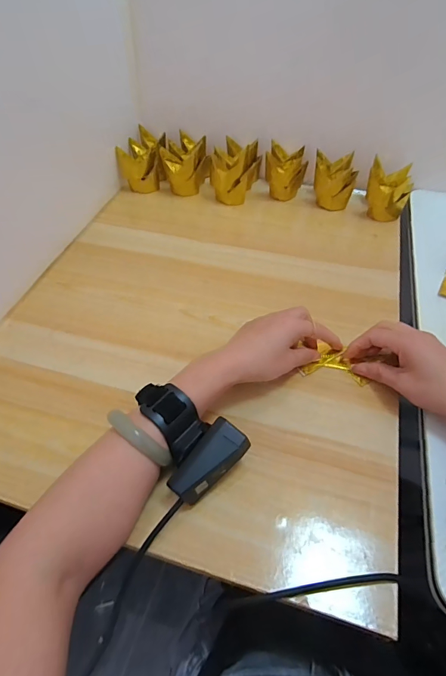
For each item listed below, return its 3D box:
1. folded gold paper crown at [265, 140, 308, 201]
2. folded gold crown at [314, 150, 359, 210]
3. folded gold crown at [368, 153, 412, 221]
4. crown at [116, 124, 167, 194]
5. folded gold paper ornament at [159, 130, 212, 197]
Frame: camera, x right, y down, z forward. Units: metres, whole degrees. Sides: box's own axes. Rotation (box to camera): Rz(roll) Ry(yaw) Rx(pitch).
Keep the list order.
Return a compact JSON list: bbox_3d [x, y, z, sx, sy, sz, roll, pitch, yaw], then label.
[{"bbox_3d":[0.103,-0.274,0.626,0.062,0.060,0.074,8,51,8],"label":"folded gold paper crown"},{"bbox_3d":[0.175,-0.246,0.603,0.065,0.060,0.061,8,51,8],"label":"folded gold crown"},{"bbox_3d":[0.252,-0.228,0.589,0.063,0.058,0.073,12,52,11],"label":"folded gold crown"},{"bbox_3d":[-0.132,-0.306,0.655,0.071,0.061,0.109,1,51,2],"label":"crown"},{"bbox_3d":[-0.063,-0.291,0.649,0.077,0.074,0.101,-12,51,-8],"label":"folded gold paper ornament"}]

